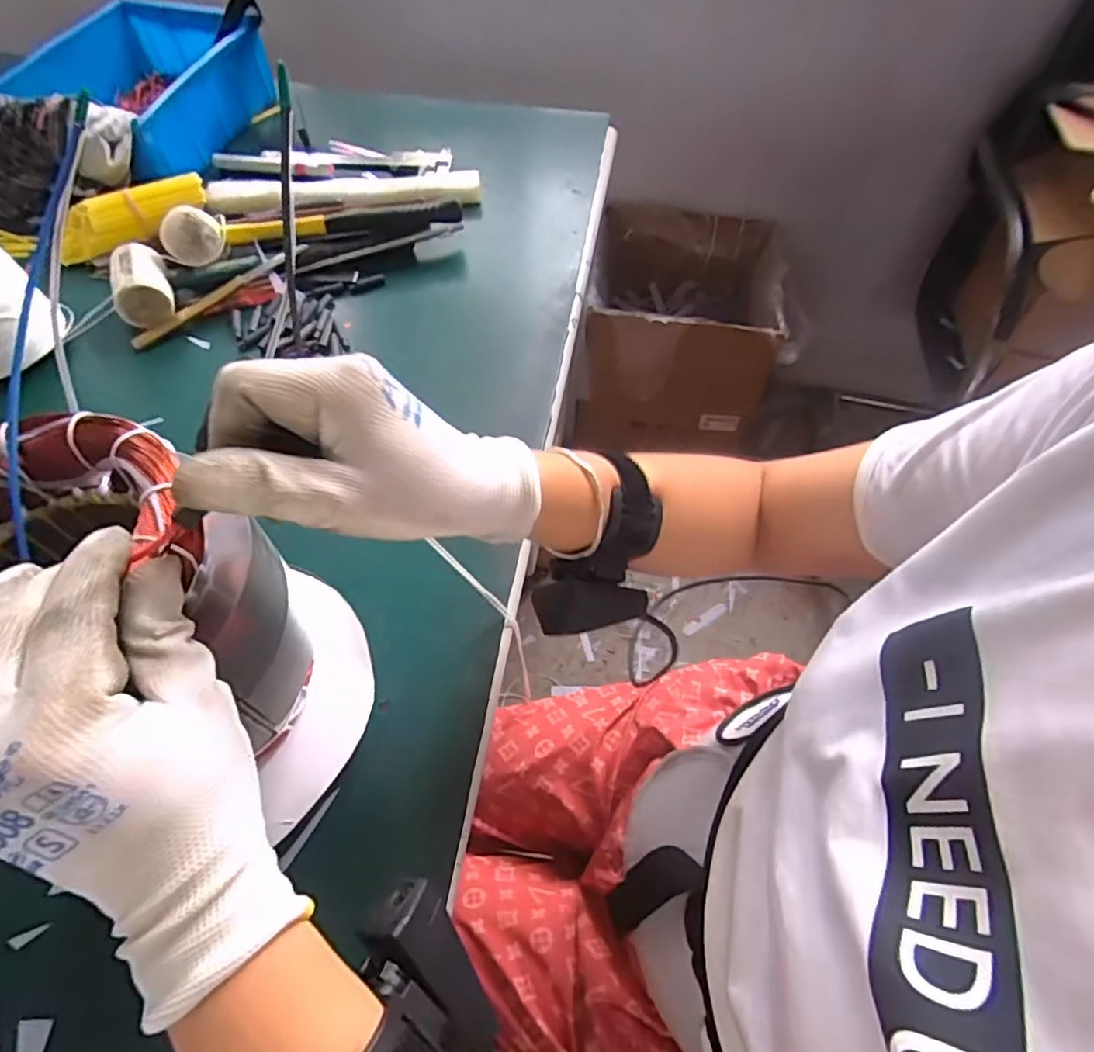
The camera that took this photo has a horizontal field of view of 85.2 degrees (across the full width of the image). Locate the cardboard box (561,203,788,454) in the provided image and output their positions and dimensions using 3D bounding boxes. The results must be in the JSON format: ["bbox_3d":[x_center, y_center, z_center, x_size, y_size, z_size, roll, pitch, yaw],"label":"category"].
[{"bbox_3d":[0.277,-0.401,1.303,0.377,0.379,0.429,8,59,4],"label":"cardboard box"}]

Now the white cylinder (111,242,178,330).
[{"bbox_3d":[-0.382,-0.228,0.562,0.053,0.046,0.080,-18,61,-12],"label":"white cylinder"}]

